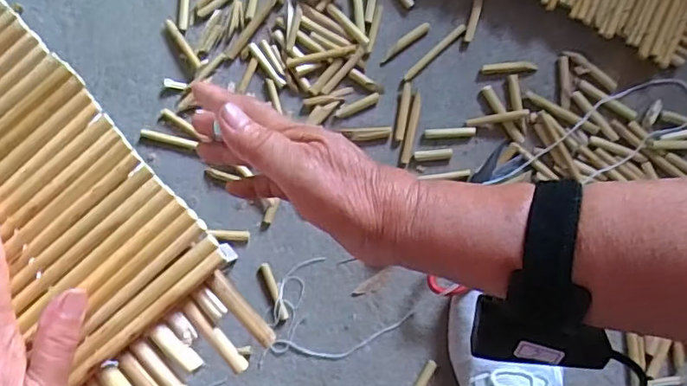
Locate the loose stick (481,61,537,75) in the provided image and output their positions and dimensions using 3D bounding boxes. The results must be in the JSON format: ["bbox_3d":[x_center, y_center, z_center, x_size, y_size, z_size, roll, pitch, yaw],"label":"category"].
[{"bbox_3d":[0.158,-0.120,0.547,0.049,0.010,0.011,-5,89,2],"label":"loose stick"}]

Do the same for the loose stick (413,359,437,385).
[{"bbox_3d":[0.073,0.183,0.547,0.008,0.012,0.051,30,90,2],"label":"loose stick"}]

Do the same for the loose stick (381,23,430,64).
[{"bbox_3d":[0.060,-0.146,0.554,0.056,0.004,0.010,-36,88,1],"label":"loose stick"}]

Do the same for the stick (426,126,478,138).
[{"bbox_3d":[0.103,-0.058,0.548,0.047,0.007,0.009,-3,89,2],"label":"stick"}]

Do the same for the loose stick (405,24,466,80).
[{"bbox_3d":[0.088,-0.137,0.552,0.075,0.004,0.010,-42,88,1],"label":"loose stick"}]

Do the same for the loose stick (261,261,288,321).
[{"bbox_3d":[-0.066,0.095,0.552,0.009,0.008,0.056,-22,88,1],"label":"loose stick"}]

